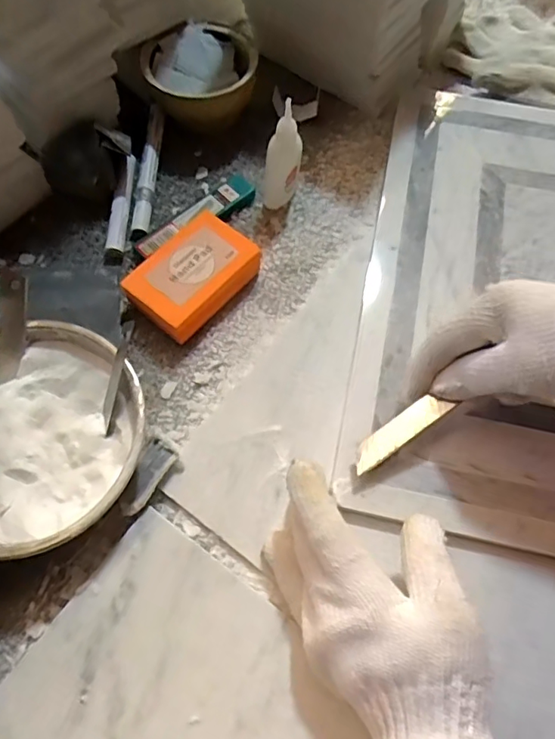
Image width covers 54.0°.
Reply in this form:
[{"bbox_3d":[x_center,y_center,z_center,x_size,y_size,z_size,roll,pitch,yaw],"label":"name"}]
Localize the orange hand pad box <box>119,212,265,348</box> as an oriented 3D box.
[{"bbox_3d":[-0.063,-0.070,0.419,0.072,0.027,0.096,37,71,14],"label":"orange hand pad box"}]

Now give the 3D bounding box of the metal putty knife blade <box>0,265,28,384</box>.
[{"bbox_3d":[-0.176,-0.029,0.362,0.017,0.006,0.076,1,104,-24],"label":"metal putty knife blade"}]

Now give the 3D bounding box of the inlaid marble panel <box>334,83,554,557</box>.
[{"bbox_3d":[0.265,-0.059,0.423,0.380,0.022,0.404,12,67,5],"label":"inlaid marble panel"}]

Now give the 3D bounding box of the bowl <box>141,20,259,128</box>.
[{"bbox_3d":[-0.067,-0.263,0.500,0.095,0.054,0.104,0,66,-1],"label":"bowl"}]

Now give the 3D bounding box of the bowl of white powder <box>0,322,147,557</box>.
[{"bbox_3d":[-0.152,0.044,0.349,0.134,0.042,0.142,0,66,-1],"label":"bowl of white powder"}]

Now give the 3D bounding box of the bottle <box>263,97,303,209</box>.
[{"bbox_3d":[0.004,-0.173,0.439,0.029,0.096,0.032,3,66,1],"label":"bottle"}]

